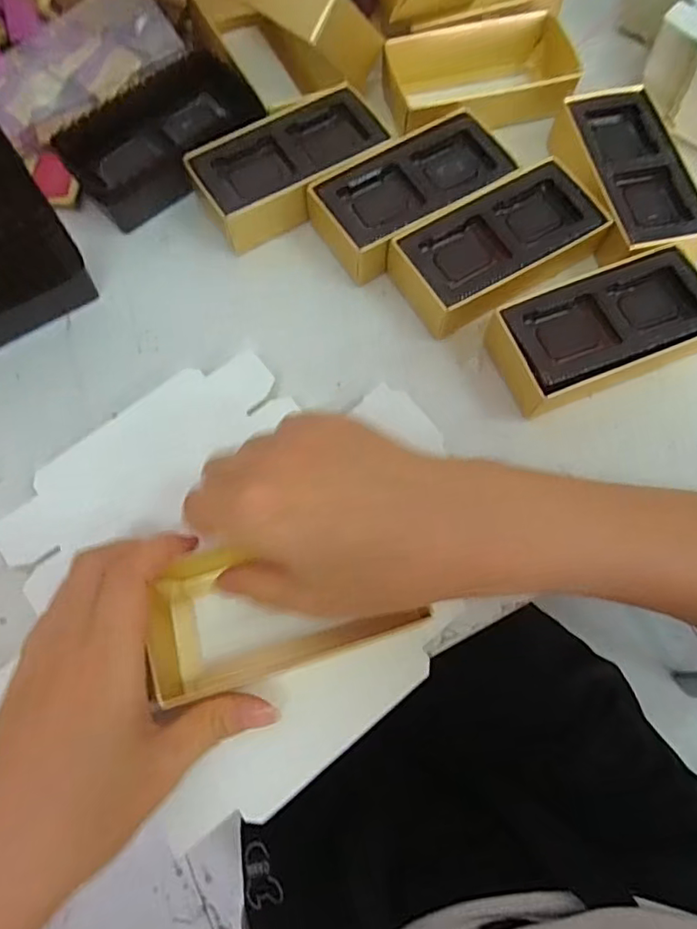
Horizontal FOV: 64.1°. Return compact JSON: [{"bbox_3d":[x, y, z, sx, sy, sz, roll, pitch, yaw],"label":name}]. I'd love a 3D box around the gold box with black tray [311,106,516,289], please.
[{"bbox_3d":[0.038,-0.163,0.332,0.114,0.029,0.058,-33,74,-11],"label":"gold box with black tray"}]

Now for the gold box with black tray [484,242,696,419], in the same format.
[{"bbox_3d":[0.137,-0.073,0.303,0.120,0.029,0.061,-21,72,-7],"label":"gold box with black tray"}]

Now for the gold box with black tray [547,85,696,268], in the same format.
[{"bbox_3d":[0.167,-0.174,0.336,0.065,0.027,0.123,-9,71,-3],"label":"gold box with black tray"}]

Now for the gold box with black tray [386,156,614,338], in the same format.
[{"bbox_3d":[0.086,-0.126,0.323,0.118,0.031,0.054,-29,73,-10],"label":"gold box with black tray"}]

